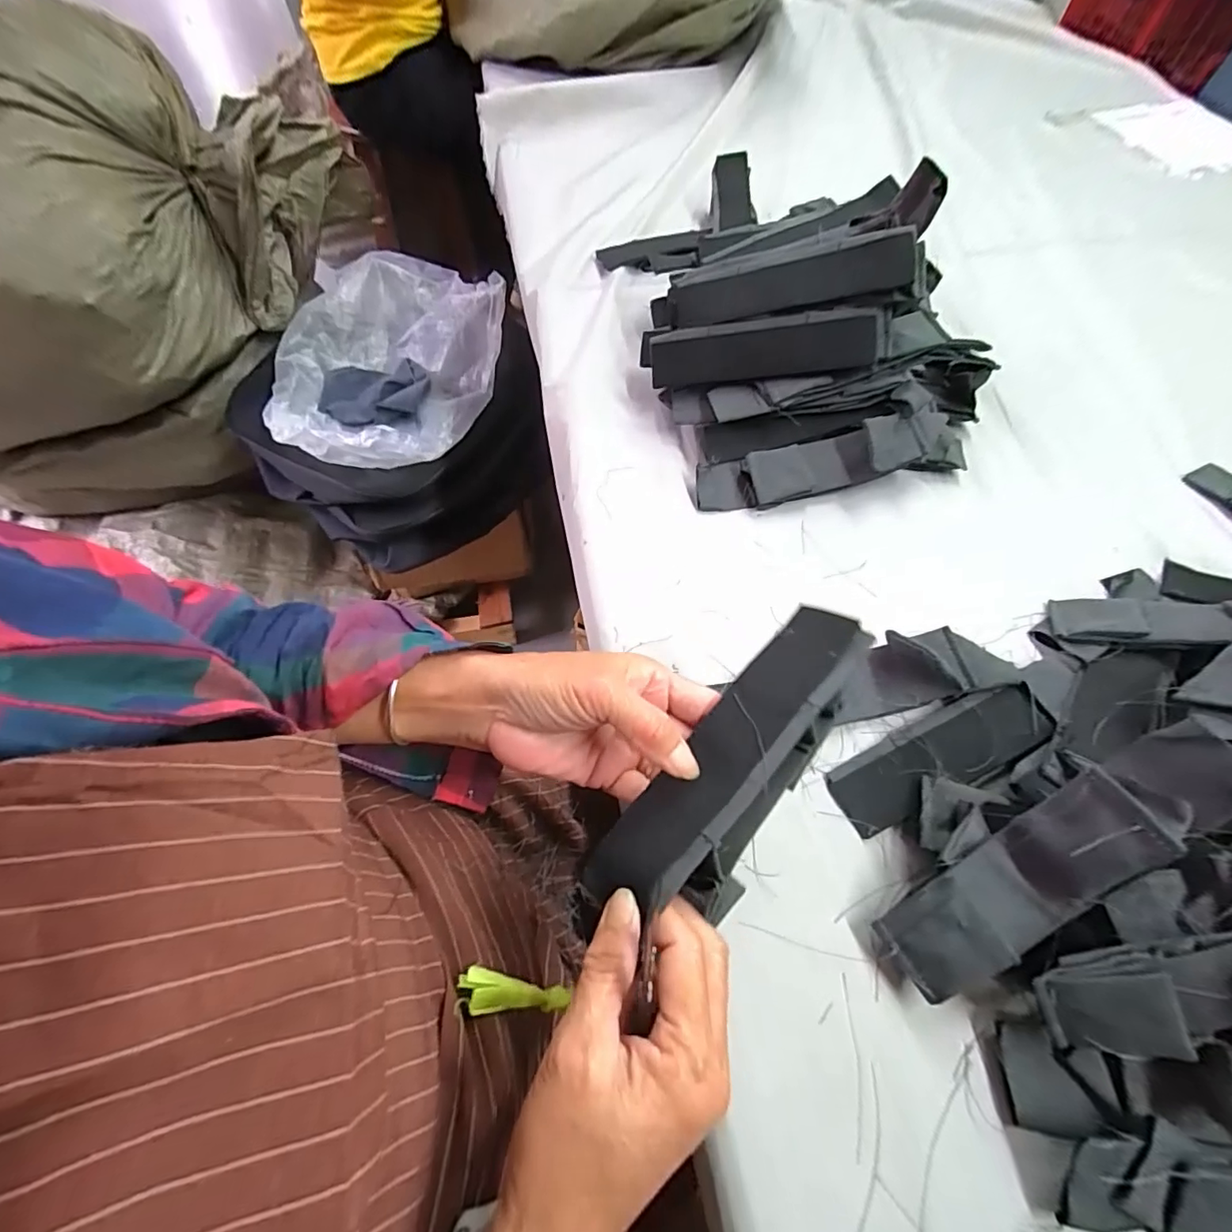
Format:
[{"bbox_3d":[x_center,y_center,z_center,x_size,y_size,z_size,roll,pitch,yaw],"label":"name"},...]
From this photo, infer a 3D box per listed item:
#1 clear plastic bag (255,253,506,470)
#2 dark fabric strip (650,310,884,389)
[{"bbox_3d":[-0.369,-0.412,0.865,0.327,0.116,0.392,19,62,9],"label":"clear plastic bag"},{"bbox_3d":[0.125,-0.229,0.464,0.189,0.047,0.009,1,20,17],"label":"dark fabric strip"}]

